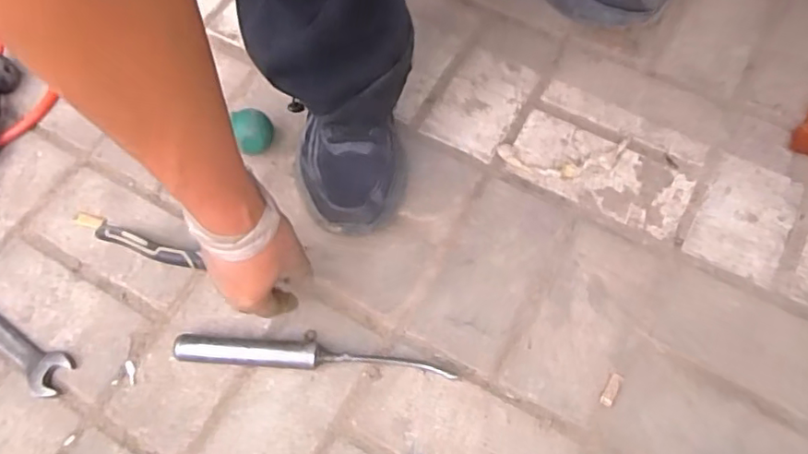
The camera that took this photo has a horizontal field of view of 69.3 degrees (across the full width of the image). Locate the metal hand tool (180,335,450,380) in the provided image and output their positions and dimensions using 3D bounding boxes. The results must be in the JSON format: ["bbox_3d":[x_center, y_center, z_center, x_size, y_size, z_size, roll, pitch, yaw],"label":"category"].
[{"bbox_3d":[-0.082,0.118,0.533,0.249,0.026,0.024,3,67,3],"label":"metal hand tool"}]

